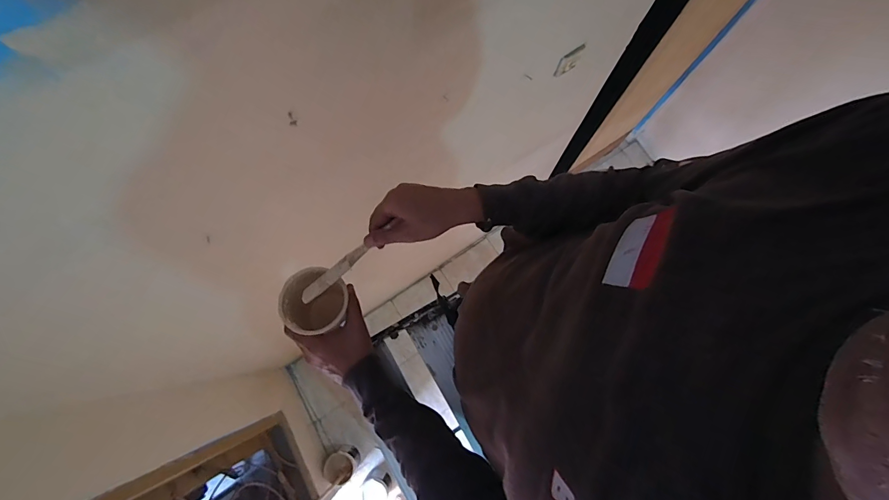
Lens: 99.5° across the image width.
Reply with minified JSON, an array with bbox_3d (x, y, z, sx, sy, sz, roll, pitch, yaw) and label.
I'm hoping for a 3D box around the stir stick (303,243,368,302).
[{"bbox_3d":[-0.139,0.029,0.476,0.099,0.008,0.017,-42,80,-11],"label":"stir stick"}]

